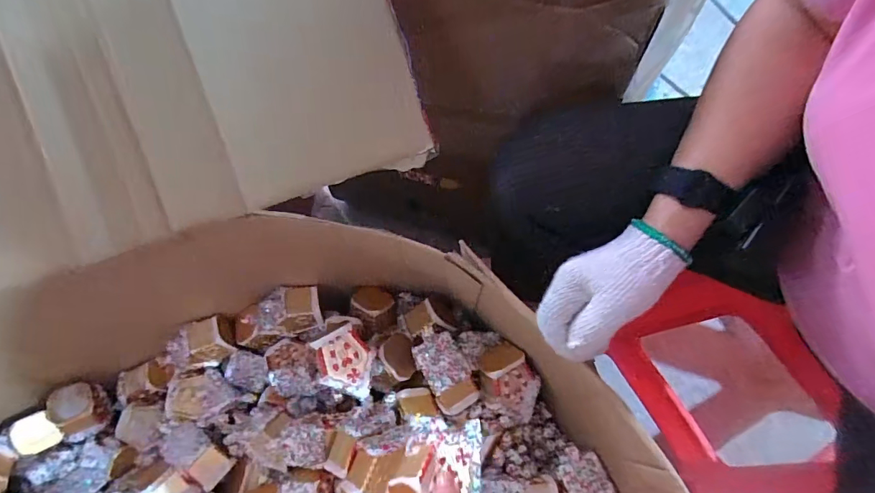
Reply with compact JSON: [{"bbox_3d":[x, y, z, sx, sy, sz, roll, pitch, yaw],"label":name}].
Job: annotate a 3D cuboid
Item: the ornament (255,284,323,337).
[{"bbox_3d":[-0.192,0.081,0.583,0.084,0.047,0.056,-6,69,-2],"label":"ornament"}]

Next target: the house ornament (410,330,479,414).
[{"bbox_3d":[0.010,0.141,0.508,0.047,0.049,0.082,-28,71,-11],"label":"house ornament"}]

